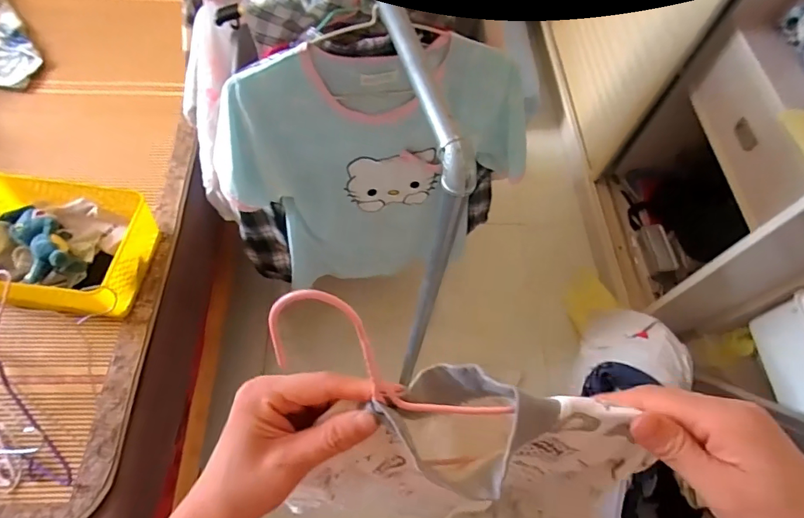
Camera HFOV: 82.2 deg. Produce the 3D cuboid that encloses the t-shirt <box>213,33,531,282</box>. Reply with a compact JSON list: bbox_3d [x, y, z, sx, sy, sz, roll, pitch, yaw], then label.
[{"bbox_3d":[-0.049,-0.123,0.891,0.510,0.589,0.104,-8,63,-7],"label":"t-shirt"}]

